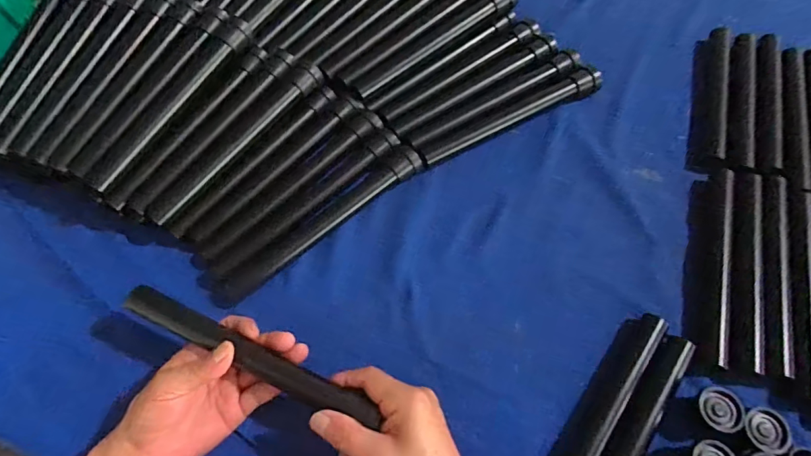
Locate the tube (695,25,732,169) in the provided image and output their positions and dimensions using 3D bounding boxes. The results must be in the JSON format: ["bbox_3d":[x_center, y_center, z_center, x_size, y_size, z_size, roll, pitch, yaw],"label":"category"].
[{"bbox_3d":[0.371,-0.160,0.540,0.025,0.020,0.214,18,67,8],"label":"tube"}]

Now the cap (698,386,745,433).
[{"bbox_3d":[0.271,0.156,0.386,0.033,0.011,0.036,0,64,1],"label":"cap"}]

